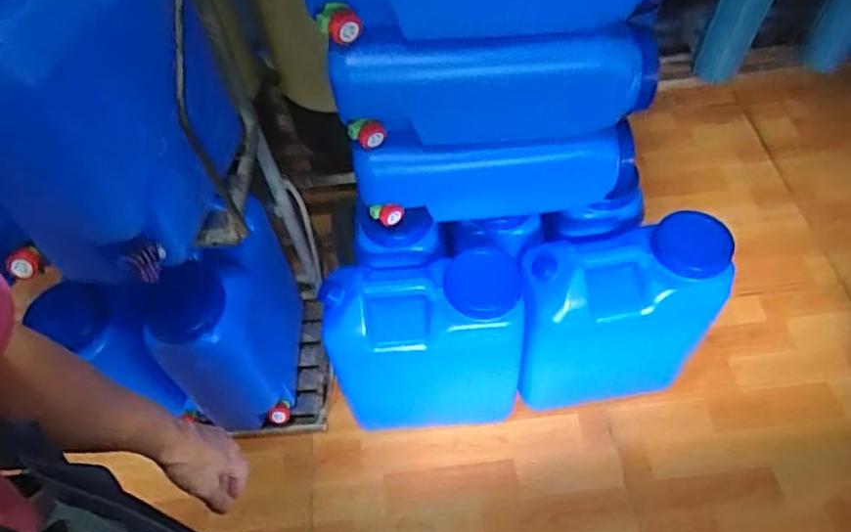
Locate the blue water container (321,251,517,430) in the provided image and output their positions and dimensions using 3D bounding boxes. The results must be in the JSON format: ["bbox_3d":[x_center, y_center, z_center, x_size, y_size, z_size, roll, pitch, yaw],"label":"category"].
[{"bbox_3d":[0.001,0.146,1.156,0.327,0.383,0.171,-4,56,2],"label":"blue water container"}]

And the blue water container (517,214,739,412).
[{"bbox_3d":[0.331,0.093,1.171,0.332,0.386,0.167,-7,55,0],"label":"blue water container"}]

